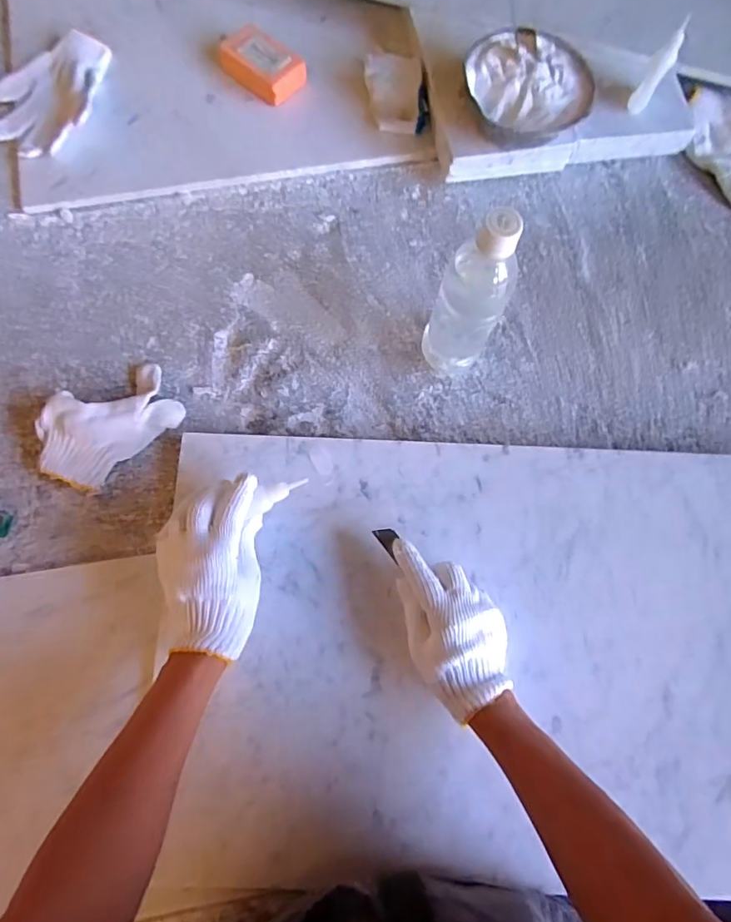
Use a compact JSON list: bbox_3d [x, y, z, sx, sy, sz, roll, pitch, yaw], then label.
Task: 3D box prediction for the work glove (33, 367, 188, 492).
[{"bbox_3d":[-0.264,-0.041,0.512,0.140,0.043,0.083,-44,80,-11],"label":"work glove"}]

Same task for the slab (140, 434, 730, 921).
[{"bbox_3d":[0.204,0.174,0.479,0.734,0.023,0.394,0,76,-1],"label":"slab"}]

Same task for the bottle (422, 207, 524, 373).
[{"bbox_3d":[0.101,-0.152,0.475,0.061,0.203,0.063,0,76,-1],"label":"bottle"}]

